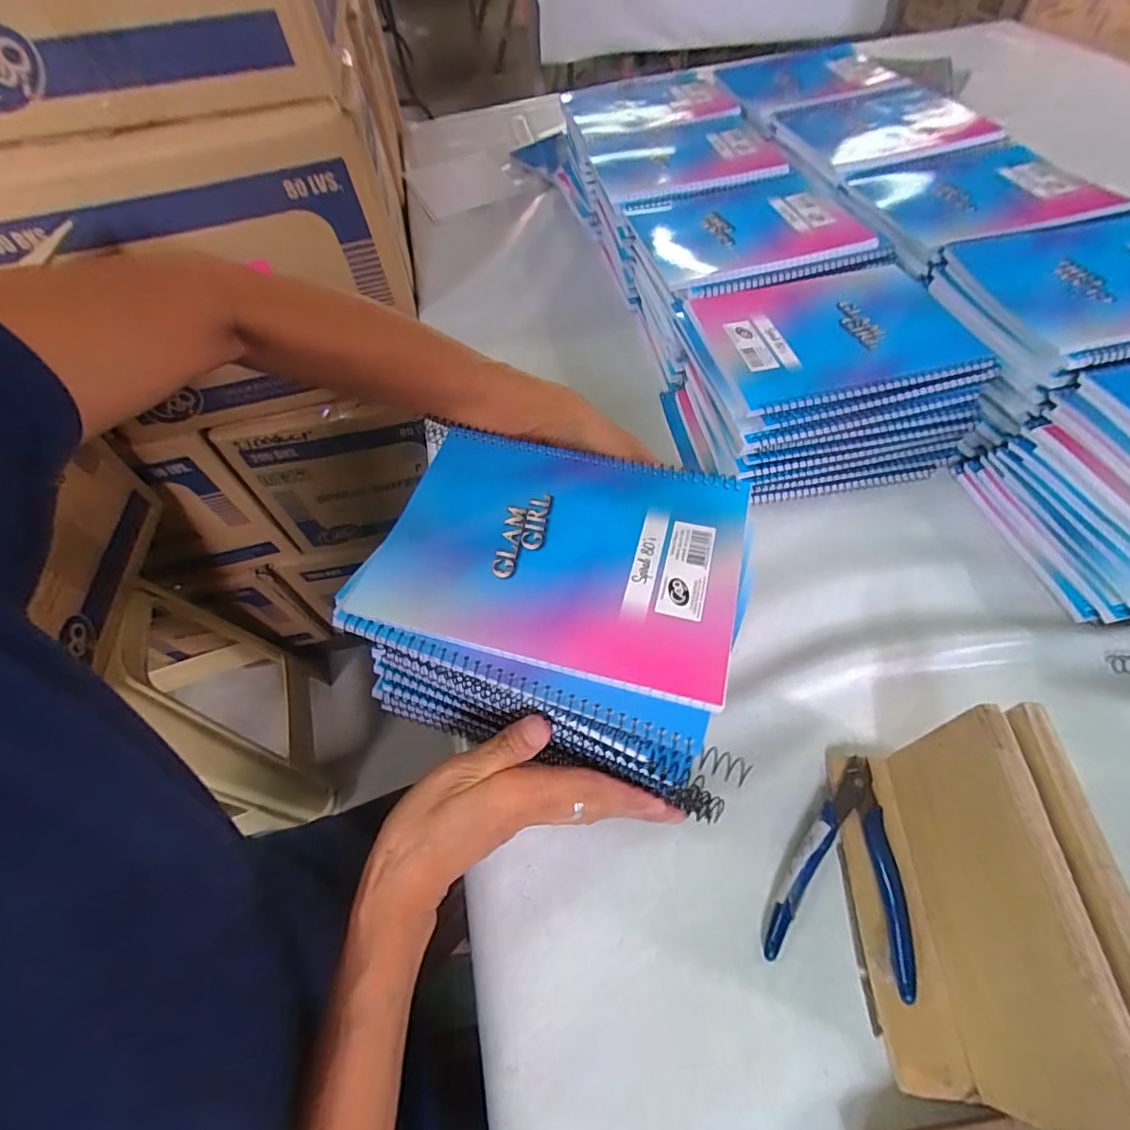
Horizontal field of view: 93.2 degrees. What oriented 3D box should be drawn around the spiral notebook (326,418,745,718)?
[{"bbox_3d":[-0.003,-0.013,0.302,0.196,0.011,0.149,12,58,11],"label":"spiral notebook"}]

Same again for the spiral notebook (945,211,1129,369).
[{"bbox_3d":[0.437,-0.228,0.429,0.189,0.014,0.161,-11,58,-3],"label":"spiral notebook"}]

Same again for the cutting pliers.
[{"bbox_3d":[0.161,0.171,0.312,0.068,0.020,0.116,14,58,12],"label":"cutting pliers"}]

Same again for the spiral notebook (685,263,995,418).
[{"bbox_3d":[0.219,-0.191,0.441,0.203,0.020,0.153,-10,56,-3],"label":"spiral notebook"}]

